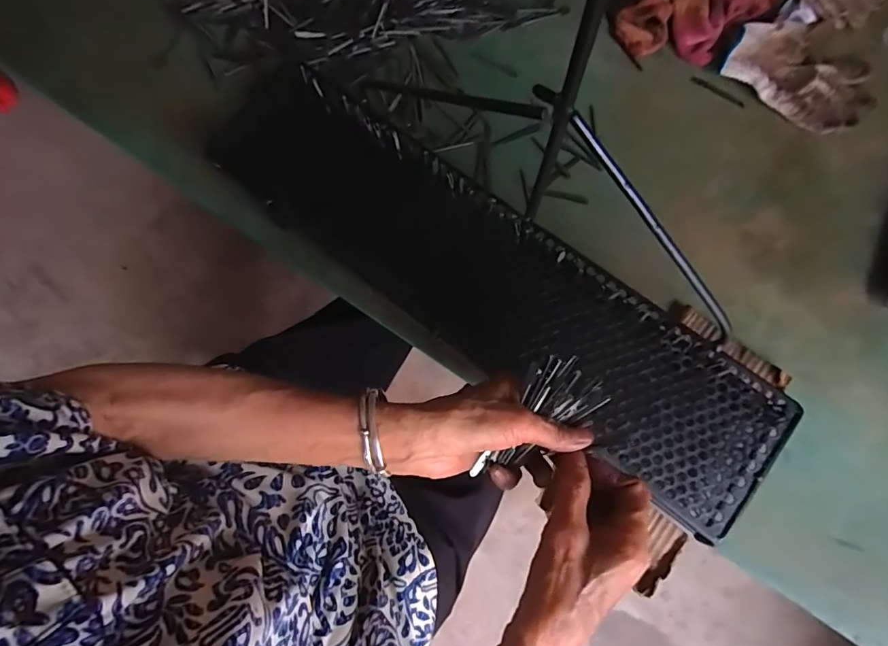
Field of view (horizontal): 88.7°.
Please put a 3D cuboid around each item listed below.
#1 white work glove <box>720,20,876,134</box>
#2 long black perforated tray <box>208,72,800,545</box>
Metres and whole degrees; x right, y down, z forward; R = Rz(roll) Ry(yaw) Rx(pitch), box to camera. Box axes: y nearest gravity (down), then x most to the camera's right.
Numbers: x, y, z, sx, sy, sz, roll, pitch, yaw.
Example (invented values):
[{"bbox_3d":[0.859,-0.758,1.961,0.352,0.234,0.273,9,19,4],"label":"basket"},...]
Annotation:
[{"bbox_3d":[0.415,-0.291,0.523,0.162,0.024,0.107,34,81,8],"label":"white work glove"},{"bbox_3d":[0.020,-0.054,0.446,0.619,0.030,0.143,36,87,11],"label":"long black perforated tray"}]

